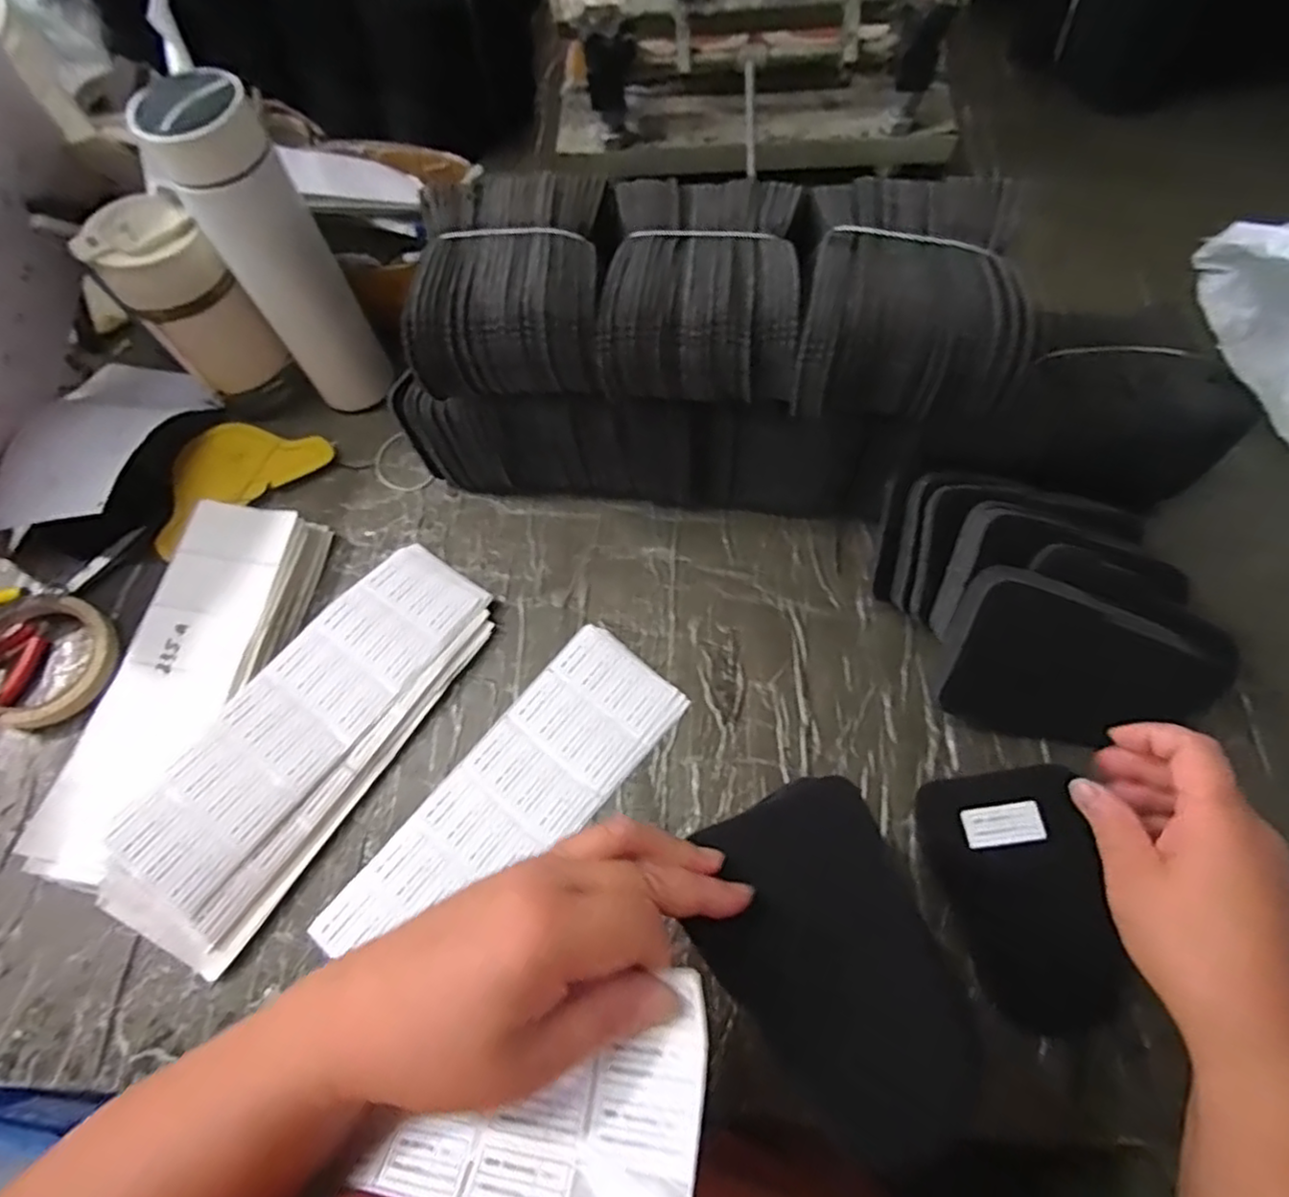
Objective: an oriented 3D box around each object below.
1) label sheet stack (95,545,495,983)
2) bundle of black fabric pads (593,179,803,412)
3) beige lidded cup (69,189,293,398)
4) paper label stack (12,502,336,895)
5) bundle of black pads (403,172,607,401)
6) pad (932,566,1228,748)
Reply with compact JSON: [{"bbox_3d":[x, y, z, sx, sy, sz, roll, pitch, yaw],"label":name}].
[{"bbox_3d":[-0.220,0.087,0.443,0.104,0.040,0.279,30,71,14],"label":"label sheet stack"},{"bbox_3d":[0.036,-0.187,0.412,0.112,0.066,0.127,6,67,5],"label":"bundle of black fabric pads"},{"bbox_3d":[-0.338,-0.218,0.506,0.068,0.152,0.067,-1,67,2],"label":"beige lidded cup"},{"bbox_3d":[-0.313,0.054,0.458,0.098,0.032,0.260,8,67,6],"label":"paper label stack"},{"bbox_3d":[-0.079,-0.196,0.421,0.115,0.059,0.127,2,67,4],"label":"bundle of black pads"},{"bbox_3d":[0.259,0.040,0.398,0.152,0.028,0.092,11,108,1],"label":"pad"}]

